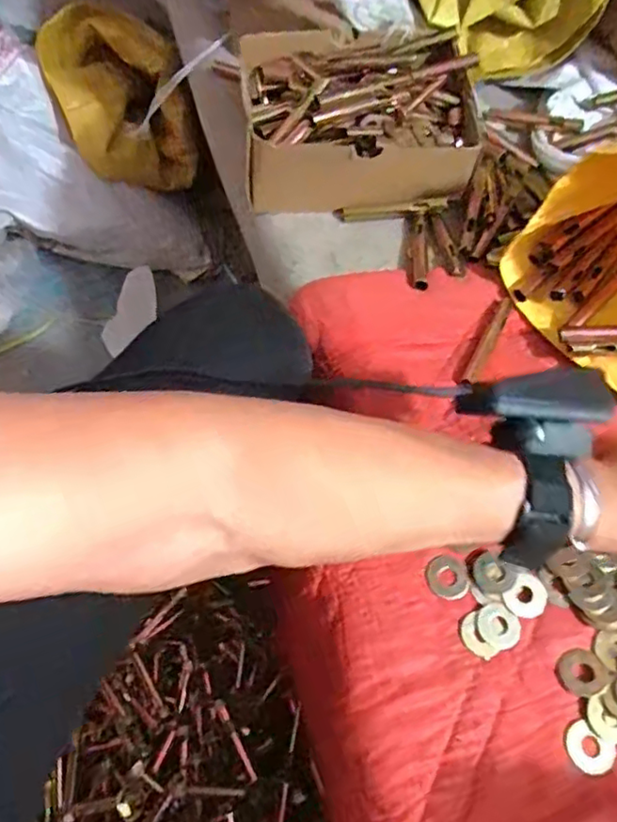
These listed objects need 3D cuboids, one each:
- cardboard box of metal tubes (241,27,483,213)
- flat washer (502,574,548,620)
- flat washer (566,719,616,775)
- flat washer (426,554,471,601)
[{"bbox_3d":[0.038,-0.251,0.515,0.189,0.063,0.153,-2,62,-4],"label":"cardboard box of metal tubes"},{"bbox_3d":[0.127,0.108,0.353,0.024,0.004,0.022,-44,82,-7],"label":"flat washer"},{"bbox_3d":[0.146,0.176,0.316,0.024,0.004,0.021,36,66,16],"label":"flat washer"},{"bbox_3d":[0.082,0.098,0.360,0.025,0.004,0.026,-3,62,-4],"label":"flat washer"}]

